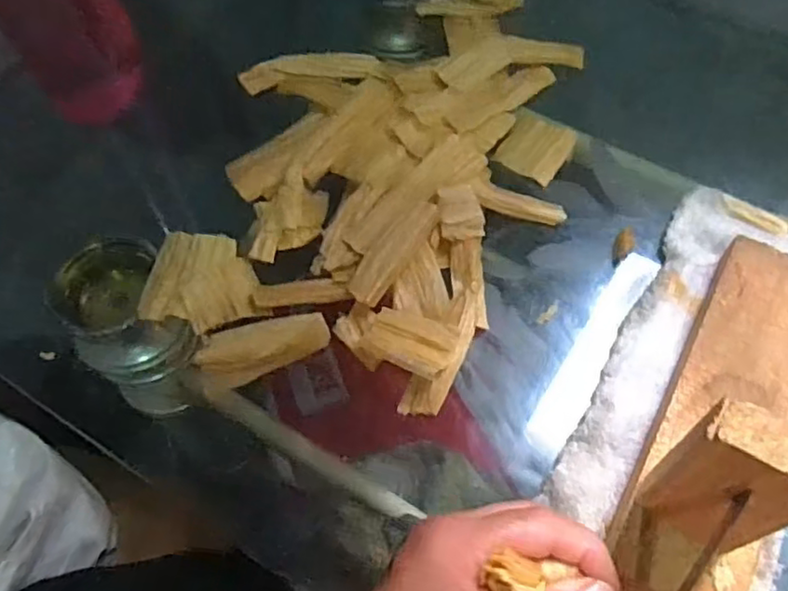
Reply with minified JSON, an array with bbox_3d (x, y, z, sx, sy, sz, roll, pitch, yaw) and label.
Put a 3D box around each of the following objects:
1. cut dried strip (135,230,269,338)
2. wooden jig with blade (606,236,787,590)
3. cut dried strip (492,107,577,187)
[{"bbox_3d":[-0.112,-0.010,0.392,0.069,0.009,0.065,-2,62,0],"label":"cut dried strip"},{"bbox_3d":[0.151,0.064,0.275,0.065,0.112,0.272,27,64,14],"label":"wooden jig with blade"},{"bbox_3d":[0.093,-0.099,0.435,0.044,0.004,0.051,28,66,15],"label":"cut dried strip"}]

